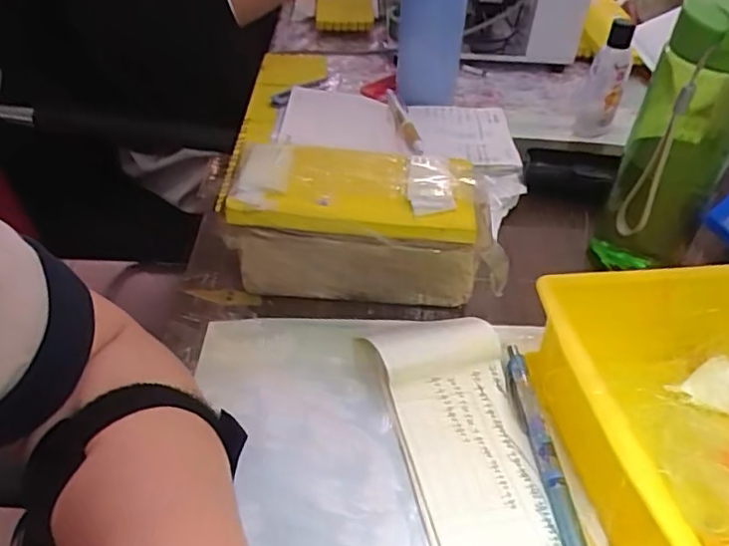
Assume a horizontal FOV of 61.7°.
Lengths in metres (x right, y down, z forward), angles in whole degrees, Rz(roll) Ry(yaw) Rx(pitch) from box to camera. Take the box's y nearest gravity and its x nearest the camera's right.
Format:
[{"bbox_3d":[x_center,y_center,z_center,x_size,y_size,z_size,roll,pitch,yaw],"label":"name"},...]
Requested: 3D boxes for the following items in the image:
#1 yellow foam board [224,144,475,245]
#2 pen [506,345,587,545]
[{"bbox_3d":[-0.007,-0.056,0.400,0.153,0.022,0.076,5,40,1],"label":"yellow foam board"},{"bbox_3d":[0.100,0.099,0.341,0.010,0.010,0.142,-1,41,-6],"label":"pen"}]

